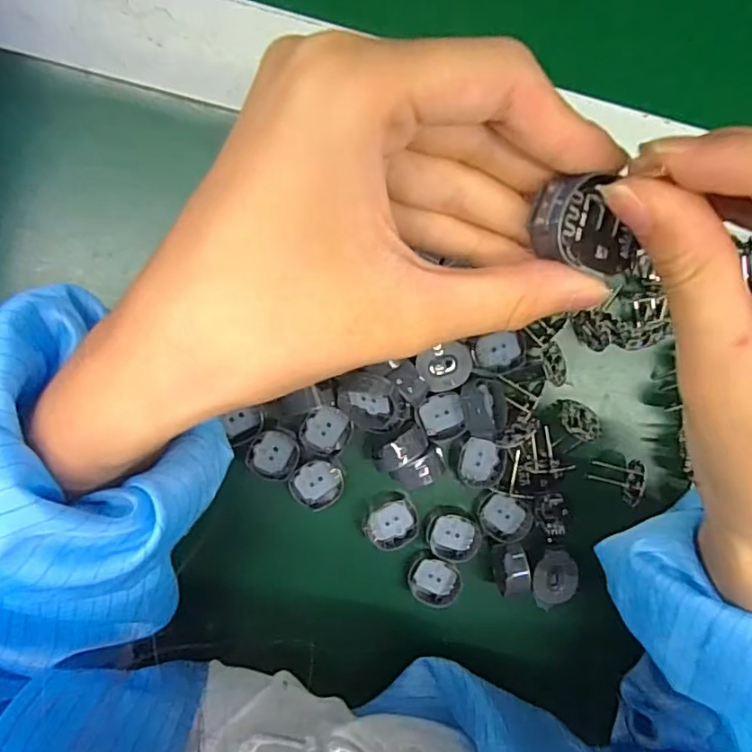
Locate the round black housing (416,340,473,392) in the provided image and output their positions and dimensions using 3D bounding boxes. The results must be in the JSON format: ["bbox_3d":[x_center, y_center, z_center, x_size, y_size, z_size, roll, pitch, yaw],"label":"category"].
[{"bbox_3d":[0.035,-0.004,0.295,0.027,0.009,0.022,-26,100,-1],"label":"round black housing"}]

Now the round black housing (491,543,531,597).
[{"bbox_3d":[0.069,0.099,0.307,0.017,0.018,0.022,-9,99,-4],"label":"round black housing"}]

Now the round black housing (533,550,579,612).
[{"bbox_3d":[0.096,0.109,0.317,0.022,0.006,0.031,2,98,-6],"label":"round black housing"}]

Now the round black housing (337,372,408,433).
[{"bbox_3d":[-0.002,0.011,0.287,0.029,0.013,0.029,7,123,11],"label":"round black housing"}]

